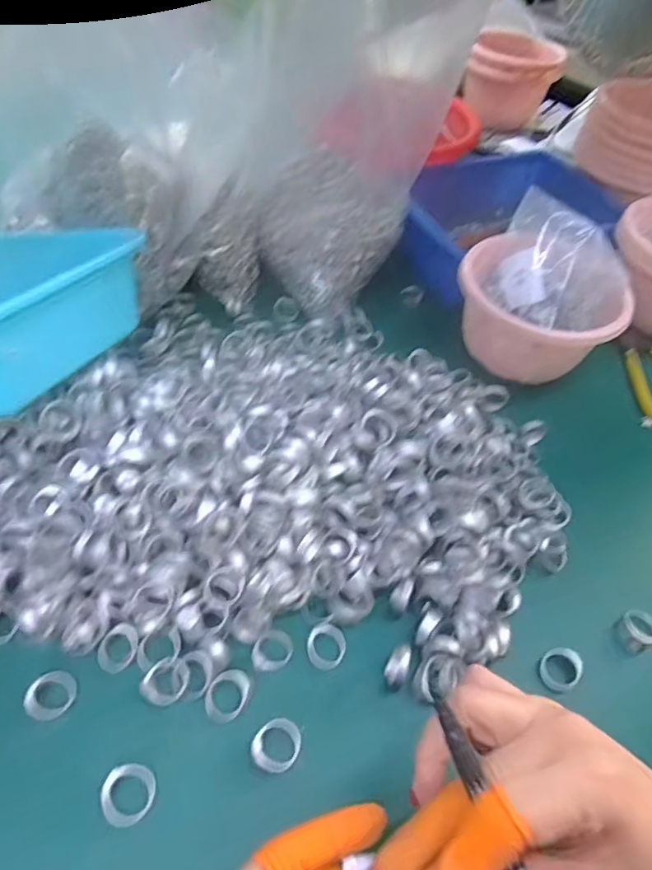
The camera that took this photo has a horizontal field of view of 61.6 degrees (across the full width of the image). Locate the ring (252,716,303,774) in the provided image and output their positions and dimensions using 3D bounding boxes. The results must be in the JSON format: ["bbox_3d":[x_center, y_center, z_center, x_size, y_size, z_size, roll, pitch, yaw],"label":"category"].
[{"bbox_3d":[-0.028,0.180,0.318,0.025,0.009,0.029,37,58,21],"label":"ring"}]

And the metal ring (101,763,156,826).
[{"bbox_3d":[-0.107,0.195,0.298,0.027,0.010,0.028,3,52,-3],"label":"metal ring"}]

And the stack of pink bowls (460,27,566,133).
[{"bbox_3d":[0.286,-0.550,0.860,0.138,0.111,0.120,17,52,8],"label":"stack of pink bowls"}]

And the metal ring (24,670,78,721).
[{"bbox_3d":[-0.164,0.155,0.326,0.024,0.013,0.027,17,52,8],"label":"metal ring"}]

